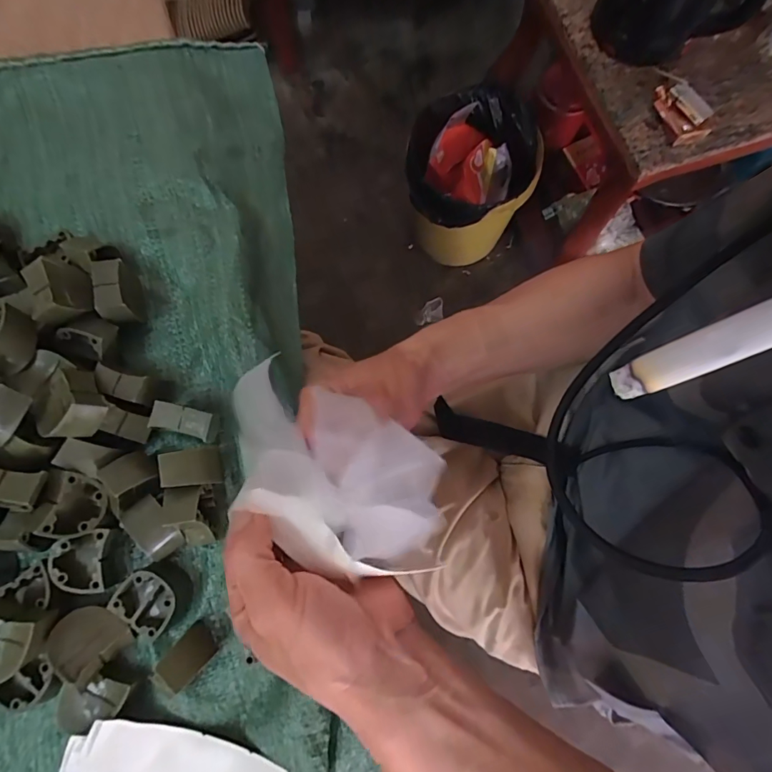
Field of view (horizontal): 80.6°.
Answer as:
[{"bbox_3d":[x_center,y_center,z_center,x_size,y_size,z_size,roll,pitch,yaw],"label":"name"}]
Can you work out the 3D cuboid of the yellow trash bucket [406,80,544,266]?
[{"bbox_3d":[0.183,-0.456,1.050,0.265,0.294,0.280,3,78,0],"label":"yellow trash bucket"}]

